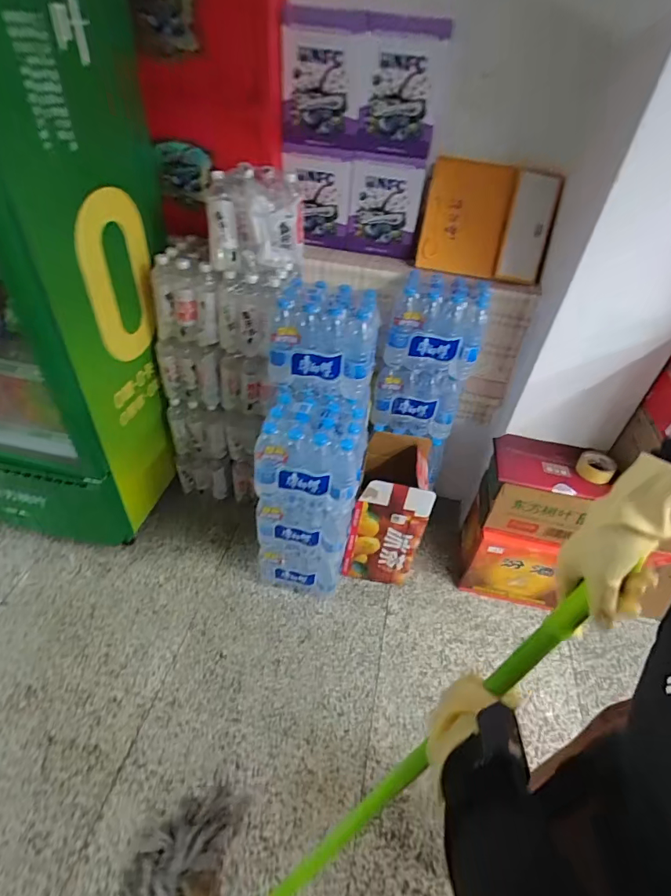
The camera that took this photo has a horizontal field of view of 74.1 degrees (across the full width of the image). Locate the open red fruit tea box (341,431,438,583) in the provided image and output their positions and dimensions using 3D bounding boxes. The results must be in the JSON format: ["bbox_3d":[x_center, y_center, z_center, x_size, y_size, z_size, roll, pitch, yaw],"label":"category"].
[{"bbox_3d":[0.168,0.205,1.471,0.211,0.478,0.265,9,41,3],"label":"open red fruit tea box"}]

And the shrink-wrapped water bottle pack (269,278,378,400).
[{"bbox_3d":[-0.032,-0.277,1.151,0.259,0.234,0.167,4,42,-2],"label":"shrink-wrapped water bottle pack"}]

